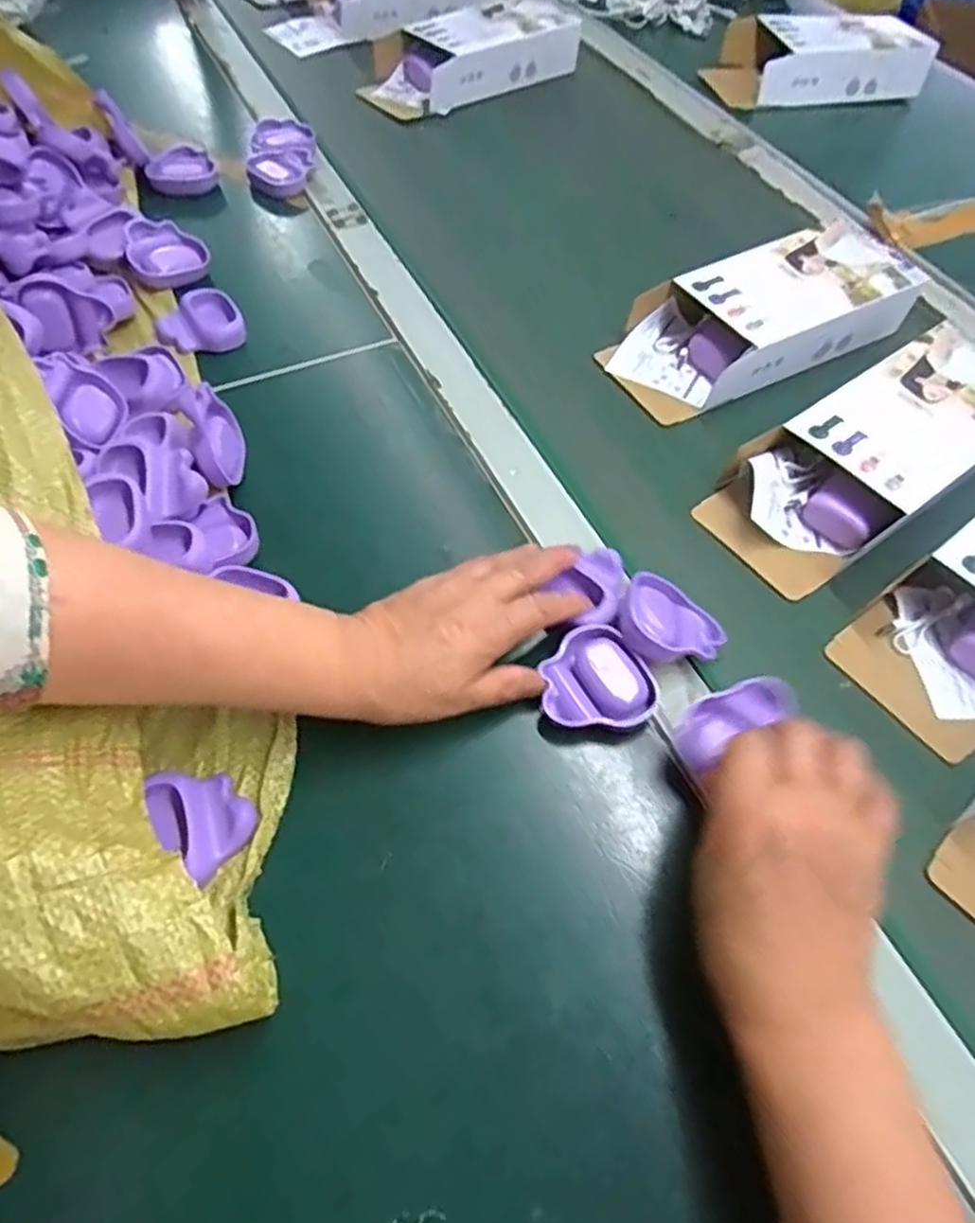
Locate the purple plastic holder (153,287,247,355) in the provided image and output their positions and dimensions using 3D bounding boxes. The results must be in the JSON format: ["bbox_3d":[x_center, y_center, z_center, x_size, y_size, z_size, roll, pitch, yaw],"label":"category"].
[{"bbox_3d":[-0.231,-0.231,0.595,0.063,0.021,0.069,-19,59,-18],"label":"purple plastic holder"}]

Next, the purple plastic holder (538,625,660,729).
[{"bbox_3d":[0.059,0.042,0.414,0.056,0.018,0.062,-28,64,-18],"label":"purple plastic holder"}]

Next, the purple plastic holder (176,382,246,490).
[{"bbox_3d":[-0.180,-0.116,0.490,0.031,0.047,0.057,-17,58,-17],"label":"purple plastic holder"}]

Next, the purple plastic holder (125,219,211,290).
[{"bbox_3d":[-0.269,-0.302,0.624,0.061,0.023,0.063,-12,57,-14],"label":"purple plastic holder"}]

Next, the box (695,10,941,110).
[{"bbox_3d":[0.383,-0.630,0.853,0.241,0.066,0.111,-3,58,-4],"label":"box"}]

